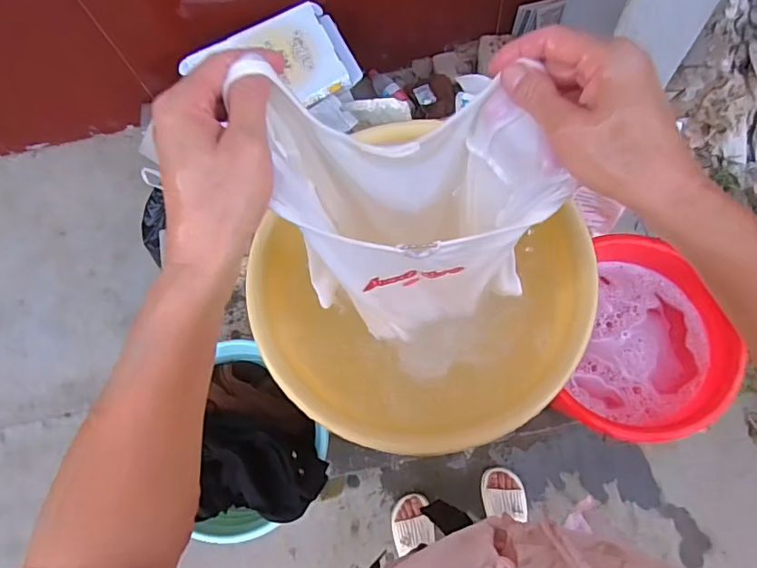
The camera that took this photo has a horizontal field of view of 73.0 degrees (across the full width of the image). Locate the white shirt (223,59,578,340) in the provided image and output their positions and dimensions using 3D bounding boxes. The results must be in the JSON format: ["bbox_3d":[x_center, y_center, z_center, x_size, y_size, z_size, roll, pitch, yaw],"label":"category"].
[{"bbox_3d":[0.029,-0.039,0.467,0.191,0.298,0.094,-5,71,0],"label":"white shirt"}]

